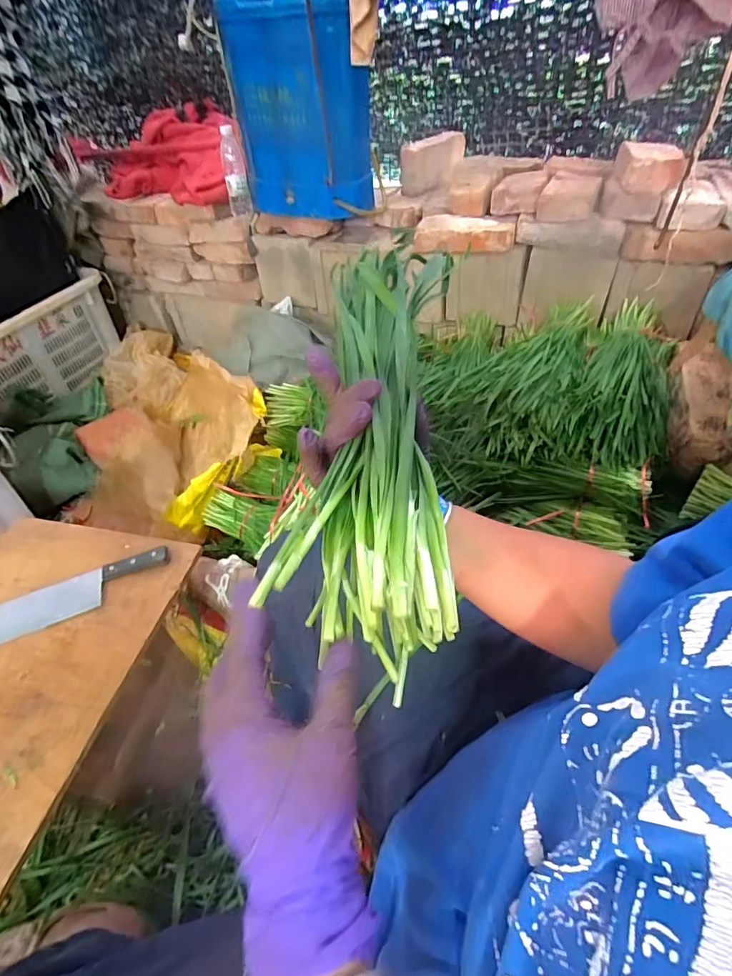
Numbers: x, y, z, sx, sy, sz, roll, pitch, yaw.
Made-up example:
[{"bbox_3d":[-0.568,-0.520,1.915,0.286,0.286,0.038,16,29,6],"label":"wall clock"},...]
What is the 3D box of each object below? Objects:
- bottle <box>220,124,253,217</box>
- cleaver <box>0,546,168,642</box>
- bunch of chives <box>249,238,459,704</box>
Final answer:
[{"bbox_3d":[-0.394,-0.951,1.401,0.071,0.223,0.068,-7,25,-1],"label":"bottle"},{"bbox_3d":[-0.435,0.158,0.696,0.270,0.026,0.065,-18,47,-12],"label":"cleaver"},{"bbox_3d":[0.010,-0.069,0.375,0.113,0.065,0.402,0,56,6],"label":"bunch of chives"}]

